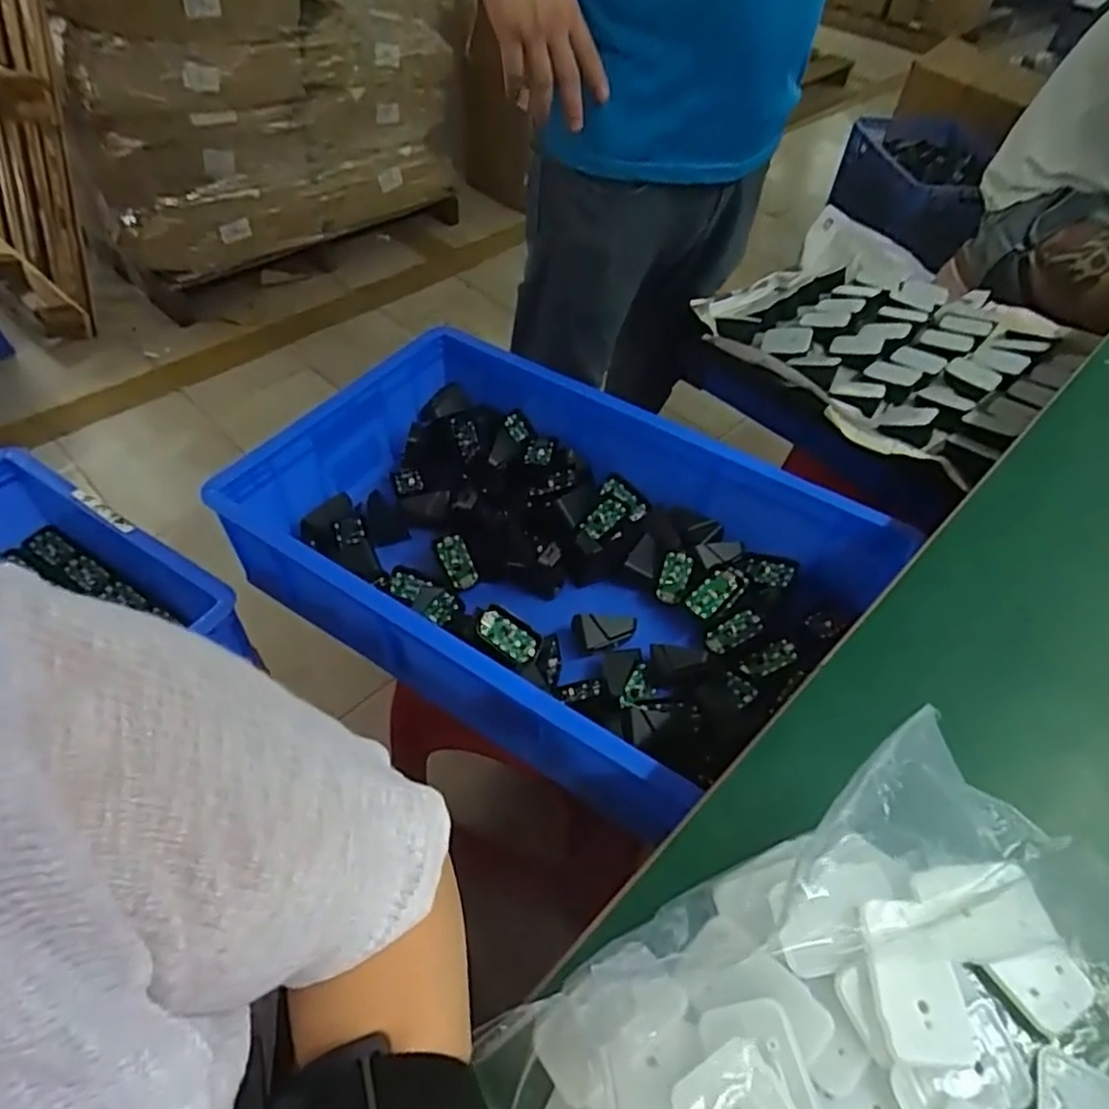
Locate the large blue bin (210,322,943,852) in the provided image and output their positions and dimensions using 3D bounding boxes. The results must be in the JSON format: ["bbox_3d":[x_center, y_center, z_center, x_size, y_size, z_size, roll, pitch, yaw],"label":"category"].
[{"bbox_3d":[-0.004,-0.003,0.755,0.590,0.155,0.399,27,55,17],"label":"large blue bin"}]

